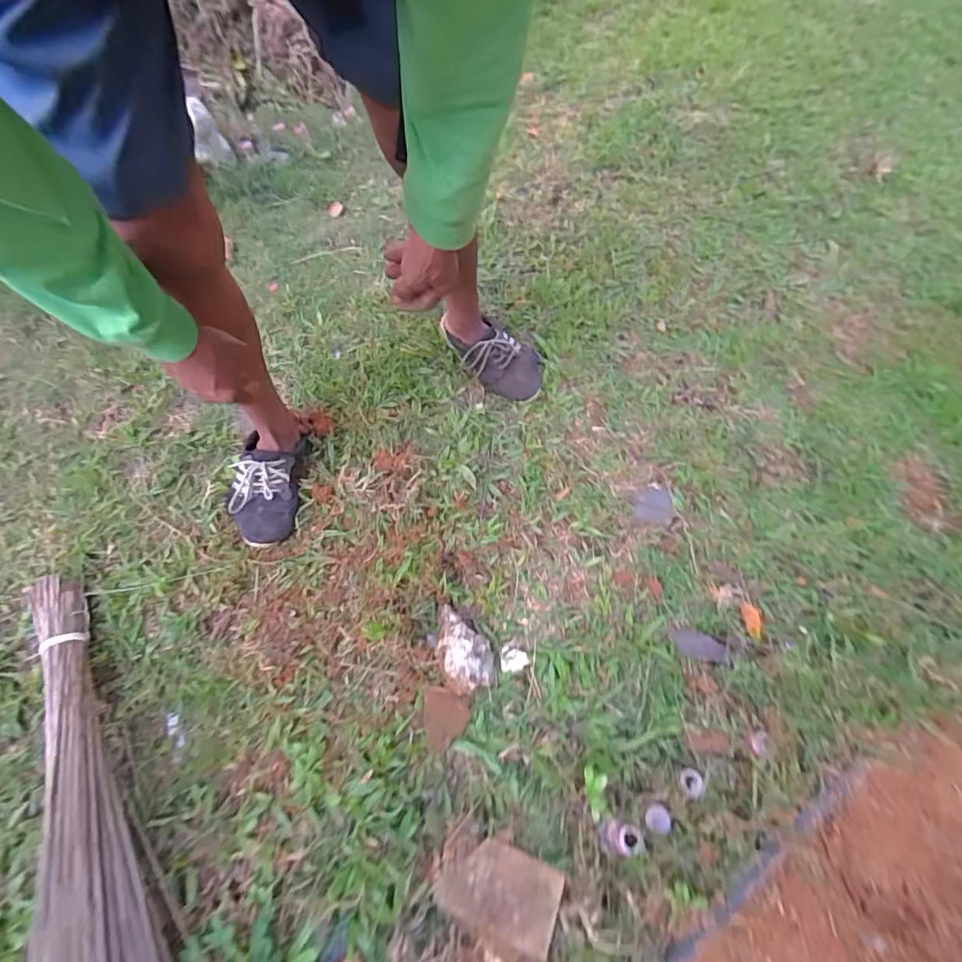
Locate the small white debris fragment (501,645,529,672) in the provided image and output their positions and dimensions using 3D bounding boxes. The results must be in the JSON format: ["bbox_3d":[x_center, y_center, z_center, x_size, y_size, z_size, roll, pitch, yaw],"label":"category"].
[{"bbox_3d":[0.051,0.271,0.735,0.041,0.008,0.035,-2,71,-3],"label":"small white debris fragment"}]

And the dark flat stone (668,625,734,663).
[{"bbox_3d":[0.326,0.248,0.723,0.088,0.014,0.038,15,63,35],"label":"dark flat stone"}]

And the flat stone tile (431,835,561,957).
[{"bbox_3d":[0.021,0.475,0.560,0.132,0.015,0.082,17,51,15],"label":"flat stone tile"}]

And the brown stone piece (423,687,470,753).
[{"bbox_3d":[-0.049,0.338,0.685,0.064,0.011,0.078,6,61,-16],"label":"brown stone piece"}]

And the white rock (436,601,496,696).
[{"bbox_3d":[-0.029,0.247,0.724,0.081,0.036,0.132,-18,66,-10],"label":"white rock"}]

